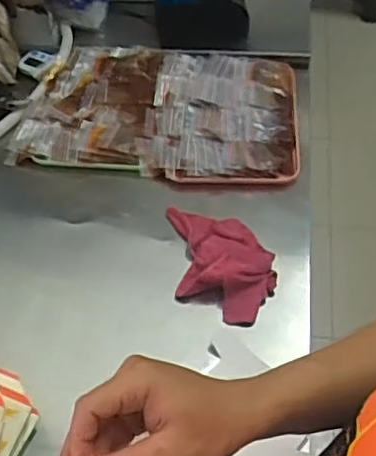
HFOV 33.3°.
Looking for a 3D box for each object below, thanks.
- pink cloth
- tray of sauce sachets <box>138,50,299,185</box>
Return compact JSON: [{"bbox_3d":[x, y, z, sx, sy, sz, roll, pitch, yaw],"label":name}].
[{"bbox_3d":[0.047,0.044,0.912,0.148,0.040,0.203,-3,51,1],"label":"pink cloth"},{"bbox_3d":[0.062,-0.203,1.103,0.257,0.054,0.299,4,51,7],"label":"tray of sauce sachets"}]

